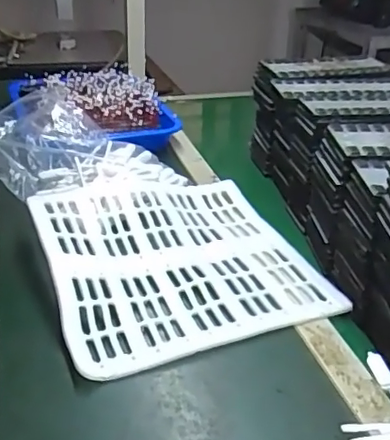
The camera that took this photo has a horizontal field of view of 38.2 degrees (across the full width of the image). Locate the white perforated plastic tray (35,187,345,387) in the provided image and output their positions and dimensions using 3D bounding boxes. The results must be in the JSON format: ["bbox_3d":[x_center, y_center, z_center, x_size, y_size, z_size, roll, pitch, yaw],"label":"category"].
[{"bbox_3d":[-0.025,0.042,0.673,0.290,0.025,0.296,-8,38,-22],"label":"white perforated plastic tray"}]

